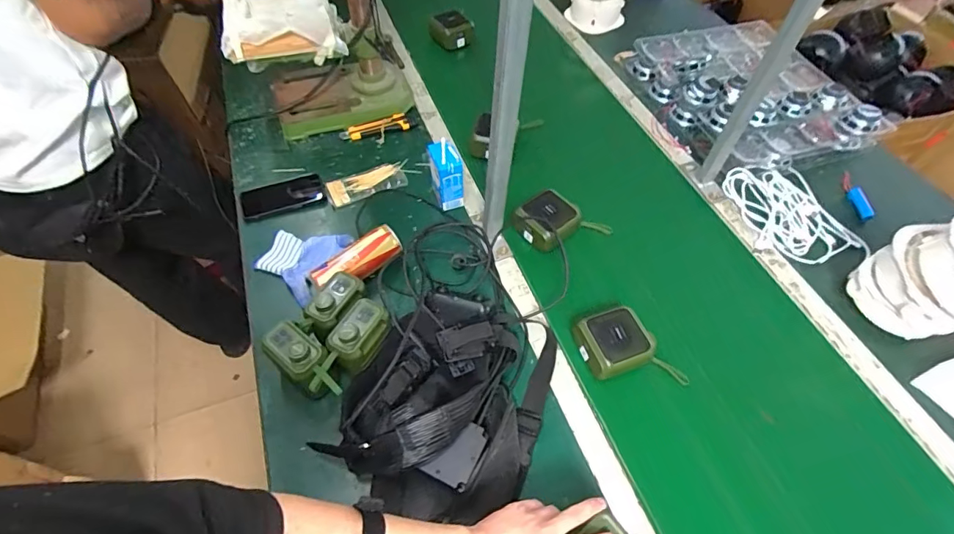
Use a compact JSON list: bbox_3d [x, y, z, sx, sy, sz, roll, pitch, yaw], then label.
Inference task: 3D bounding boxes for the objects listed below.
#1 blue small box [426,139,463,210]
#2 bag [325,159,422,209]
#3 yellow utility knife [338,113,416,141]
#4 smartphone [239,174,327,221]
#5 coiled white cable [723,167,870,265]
[{"bbox_3d":[-0.054,-0.162,0.823,0.054,0.118,0.058,-9,56,-7],"label":"blue small box"},{"bbox_3d":[-0.200,-0.167,0.890,0.172,0.014,0.074,-25,60,-17],"label":"bag"},{"bbox_3d":[-0.207,-0.294,0.973,0.159,0.019,0.034,-17,58,-12],"label":"yellow utility knife"},{"bbox_3d":[-0.367,-0.131,0.867,0.154,0.010,0.085,-14,57,-10],"label":"smartphone"},{"bbox_3d":[0.571,-0.098,0.843,0.171,0.020,0.208,-8,56,-6],"label":"coiled white cable"}]

